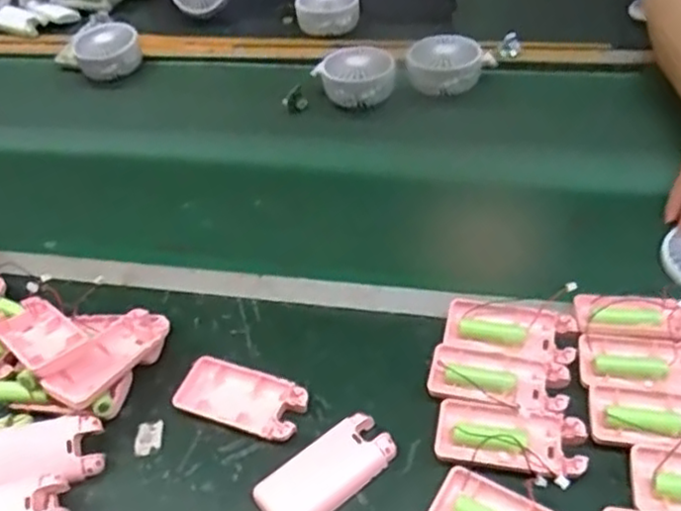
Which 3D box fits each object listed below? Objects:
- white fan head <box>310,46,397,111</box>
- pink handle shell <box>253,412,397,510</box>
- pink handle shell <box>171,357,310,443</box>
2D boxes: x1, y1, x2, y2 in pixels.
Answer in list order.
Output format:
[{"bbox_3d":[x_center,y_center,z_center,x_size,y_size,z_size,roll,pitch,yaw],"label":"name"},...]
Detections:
[{"bbox_3d":[0.017,-0.213,0.818,0.080,0.053,0.080,-23,45,-16],"label":"white fan head"},{"bbox_3d":[-0.010,0.143,0.450,0.093,0.012,0.044,-32,48,-24],"label":"pink handle shell"},{"bbox_3d":[-0.072,0.106,0.498,0.095,0.015,0.047,11,46,19],"label":"pink handle shell"}]

